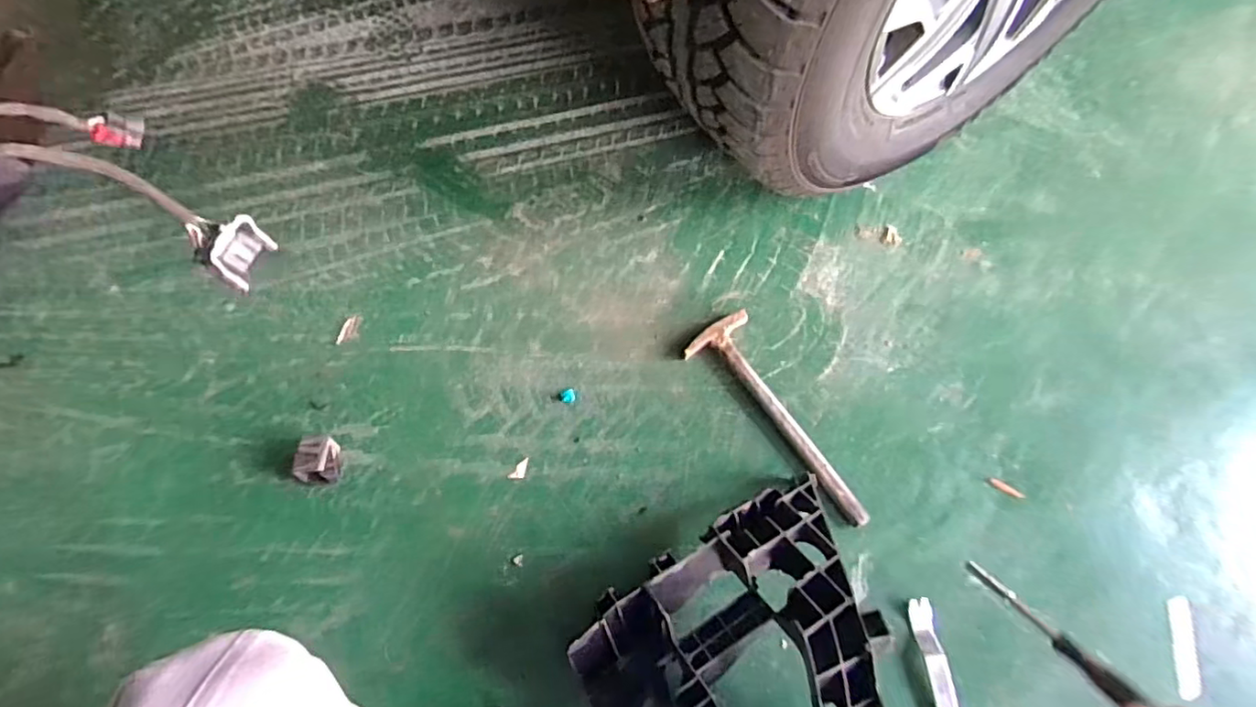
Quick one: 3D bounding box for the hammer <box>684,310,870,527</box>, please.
[{"bbox_3d":[0.197,0.083,0.783,0.089,0.027,0.301,-32,73,-11],"label":"hammer"}]

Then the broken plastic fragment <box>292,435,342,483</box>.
[{"bbox_3d":[-0.372,0.128,0.742,0.046,0.052,0.054,-3,69,-1],"label":"broken plastic fragment"}]

